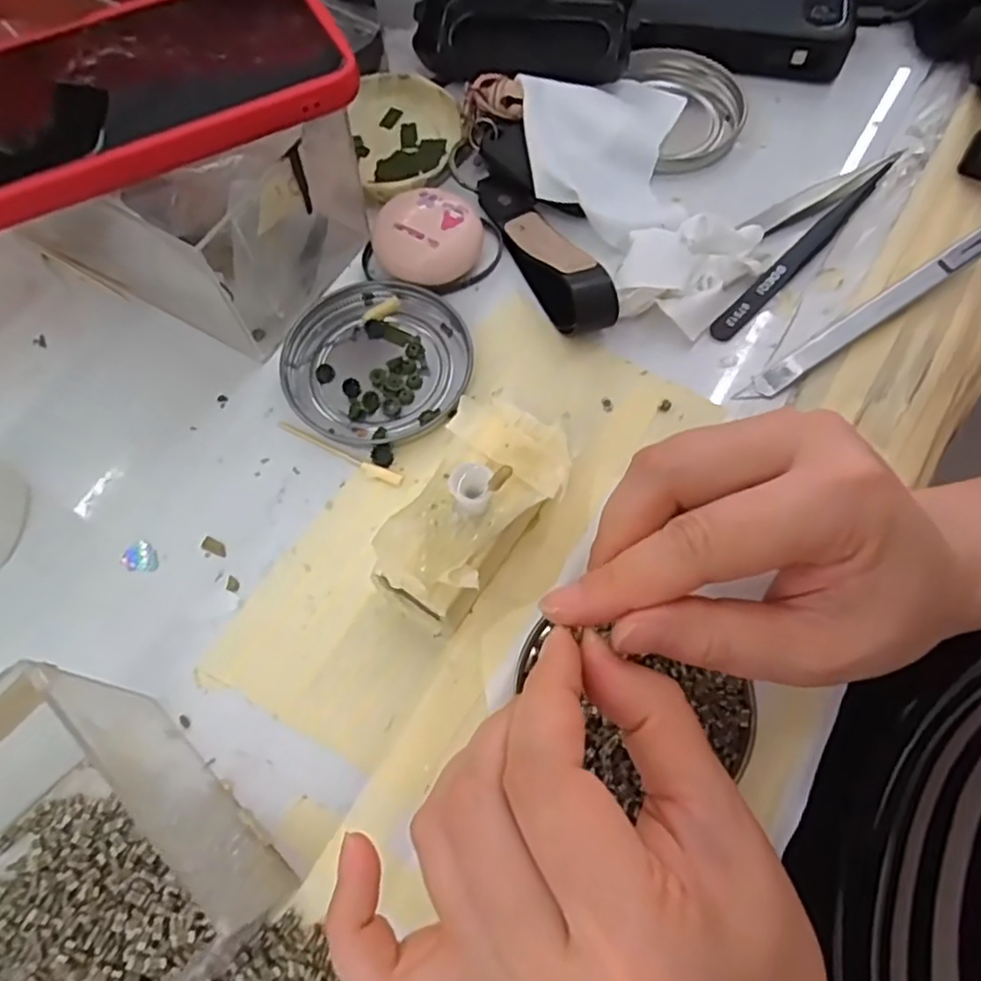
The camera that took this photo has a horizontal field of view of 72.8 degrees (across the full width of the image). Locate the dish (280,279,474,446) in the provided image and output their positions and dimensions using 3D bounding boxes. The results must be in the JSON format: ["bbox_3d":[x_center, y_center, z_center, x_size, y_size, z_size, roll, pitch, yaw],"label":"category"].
[{"bbox_3d":[-0.049,-0.056,0.287,0.077,0.008,0.076,0,67,1],"label":"dish"}]

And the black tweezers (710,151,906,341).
[{"bbox_3d":[0.144,-0.113,0.303,0.012,0.012,0.128,42,74,16],"label":"black tweezers"}]

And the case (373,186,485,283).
[{"bbox_3d":[-0.028,-0.113,0.301,0.046,0.023,0.042,0,67,1],"label":"case"}]

